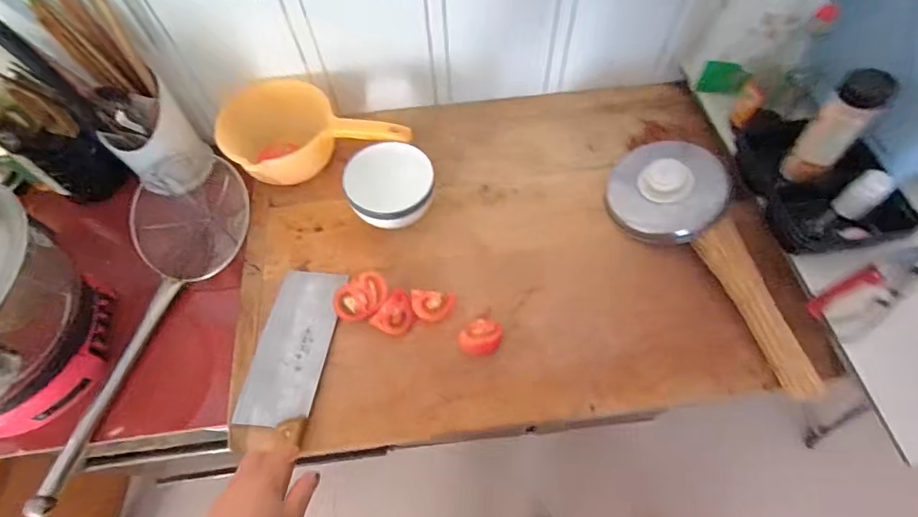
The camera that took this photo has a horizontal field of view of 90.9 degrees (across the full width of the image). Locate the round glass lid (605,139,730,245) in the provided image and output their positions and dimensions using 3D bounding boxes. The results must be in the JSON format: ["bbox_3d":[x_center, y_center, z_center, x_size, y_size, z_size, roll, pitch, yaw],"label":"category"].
[{"bbox_3d":[0.296,-0.096,0.655,0.159,0.044,0.144,4,96,27],"label":"round glass lid"}]

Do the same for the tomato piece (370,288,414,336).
[{"bbox_3d":[-0.084,0.077,0.612,0.040,0.028,0.058,30,67,17],"label":"tomato piece"}]

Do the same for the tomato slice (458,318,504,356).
[{"bbox_3d":[0.030,0.105,0.592,0.044,0.029,0.058,41,71,21],"label":"tomato slice"}]

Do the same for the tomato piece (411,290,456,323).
[{"bbox_3d":[-0.035,0.066,0.618,0.056,0.030,0.037,1,62,3],"label":"tomato piece"}]

